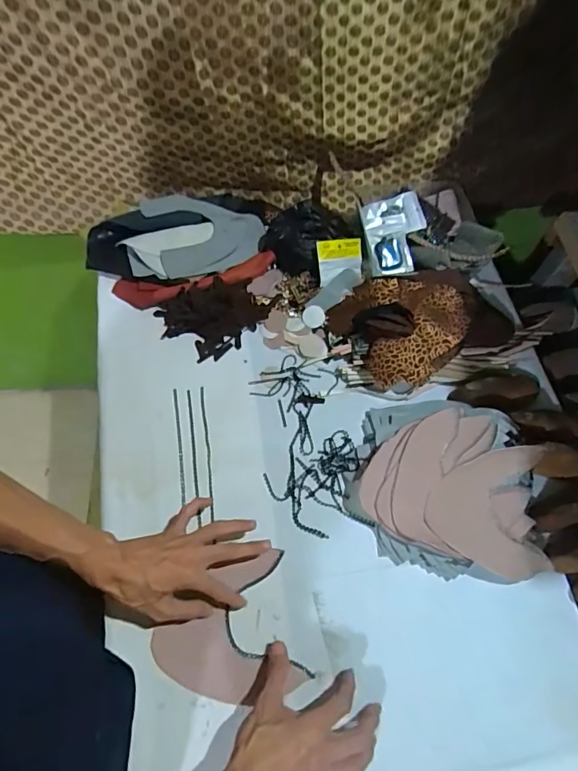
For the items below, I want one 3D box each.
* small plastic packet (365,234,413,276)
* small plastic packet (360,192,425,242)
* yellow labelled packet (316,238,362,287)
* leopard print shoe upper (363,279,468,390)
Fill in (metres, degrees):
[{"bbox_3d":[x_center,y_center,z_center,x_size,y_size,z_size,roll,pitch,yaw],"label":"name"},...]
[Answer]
[{"bbox_3d":[0.171,-0.221,0.782,0.071,0.008,0.067,-9,89,-4],"label":"small plastic packet"},{"bbox_3d":[0.173,-0.283,0.774,0.098,0.009,0.069,-16,81,1],"label":"small plastic packet"},{"bbox_3d":[0.083,-0.198,0.732,0.078,0.010,0.069,-10,92,-17],"label":"yellow labelled packet"},{"bbox_3d":[0.190,-0.079,0.691,0.140,0.062,0.164,8,63,1],"label":"leopard print shoe upper"}]

